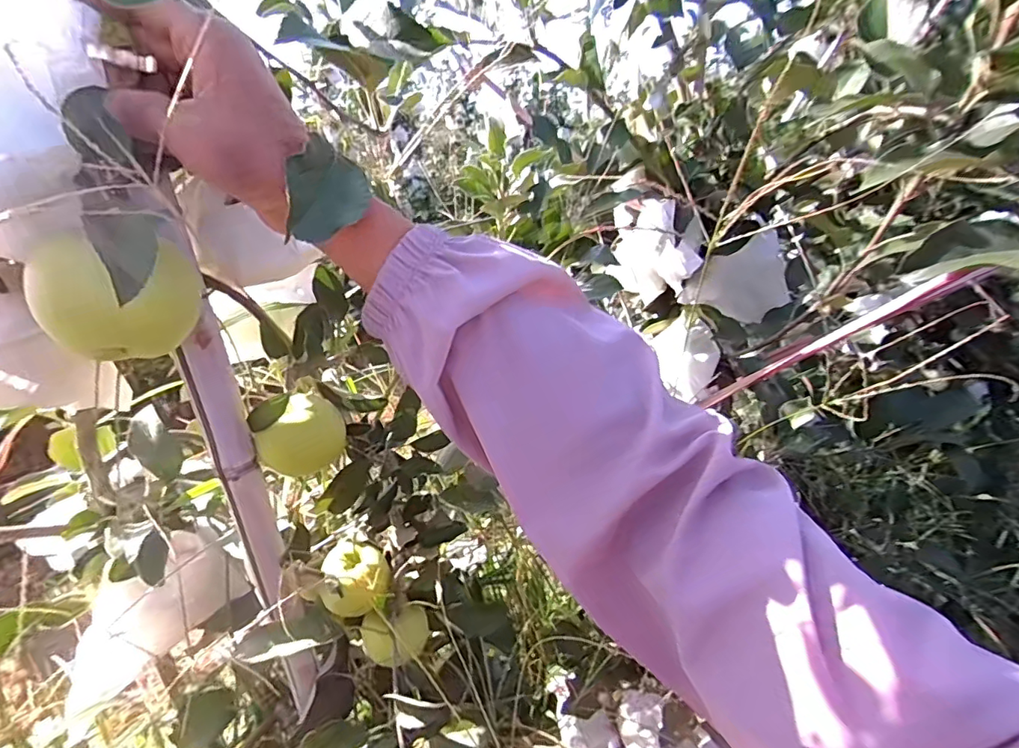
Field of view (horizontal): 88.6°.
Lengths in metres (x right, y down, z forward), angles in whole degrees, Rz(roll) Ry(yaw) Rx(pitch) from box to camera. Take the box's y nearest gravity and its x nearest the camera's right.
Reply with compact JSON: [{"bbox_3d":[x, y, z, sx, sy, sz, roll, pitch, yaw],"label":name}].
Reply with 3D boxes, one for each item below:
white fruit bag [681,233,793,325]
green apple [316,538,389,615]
[{"bbox_3d":[0.315,-0.123,0.704,0.050,0.100,0.132,-45,5,-41],"label":"white fruit bag"},{"bbox_3d":[-0.133,0.180,0.453,0.057,0.047,0.064,-13,30,-21],"label":"green apple"}]

